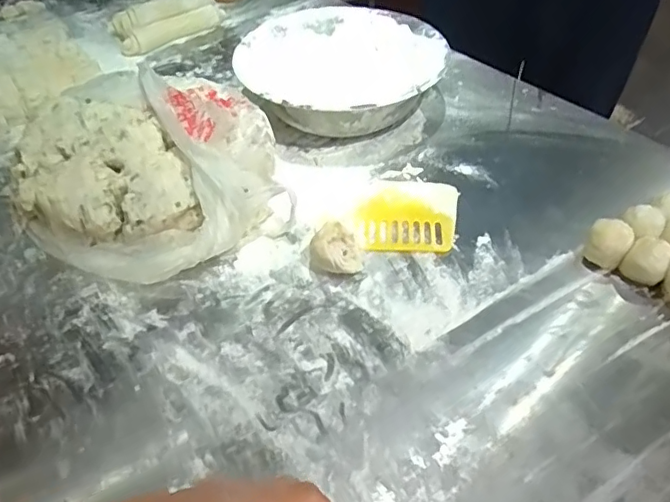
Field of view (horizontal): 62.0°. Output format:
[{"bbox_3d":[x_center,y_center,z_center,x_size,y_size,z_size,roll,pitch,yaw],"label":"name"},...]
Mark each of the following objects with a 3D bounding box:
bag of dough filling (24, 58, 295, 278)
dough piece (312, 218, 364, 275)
[{"bbox_3d":[-0.213,-0.097,0.637,0.275,0.099,0.269,-21,49,-18],"label":"bag of dough filling"},{"bbox_3d":[0.002,0.001,0.567,0.048,0.046,0.047,-1,46,1],"label":"dough piece"}]

